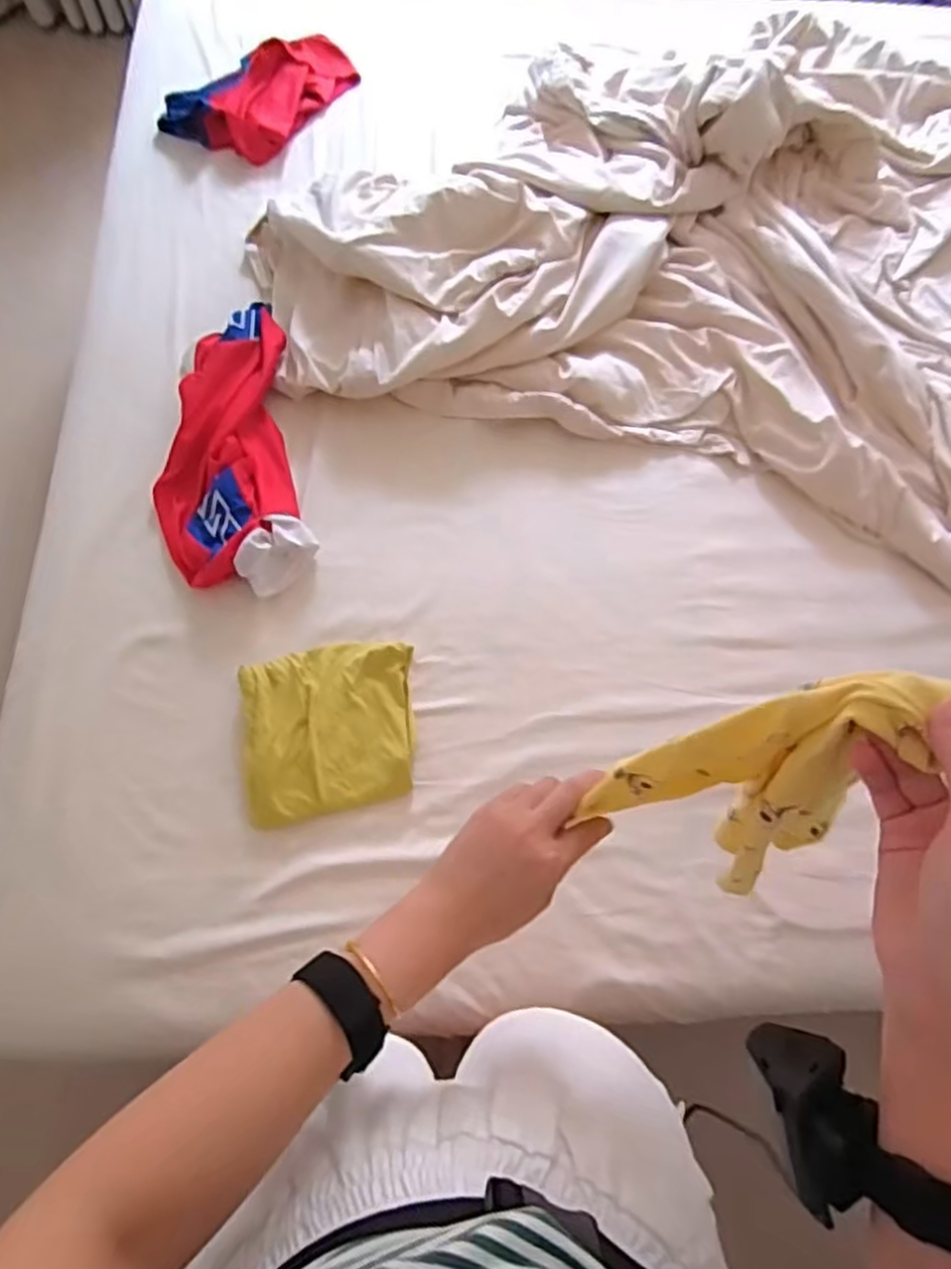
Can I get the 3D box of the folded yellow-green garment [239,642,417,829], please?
[{"bbox_3d":[-0.167,0.109,0.826,0.190,0.047,0.197,-6,71,-5],"label":"folded yellow-green garment"}]

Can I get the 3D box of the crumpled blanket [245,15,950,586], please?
[{"bbox_3d":[0.453,-0.652,1.091,1.371,0.110,1.012,16,70,3],"label":"crumpled blanket"}]

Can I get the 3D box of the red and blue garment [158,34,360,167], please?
[{"bbox_3d":[-0.354,-0.930,1.201,0.182,0.046,0.329,35,72,9],"label":"red and blue garment"}]

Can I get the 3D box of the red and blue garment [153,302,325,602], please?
[{"bbox_3d":[-0.335,-0.250,0.937,0.189,0.063,0.418,-11,71,-7],"label":"red and blue garment"}]

